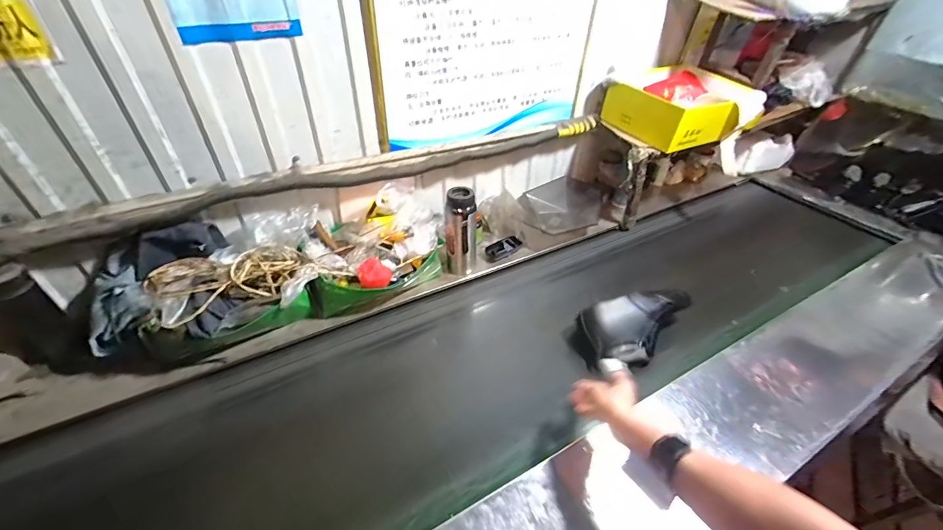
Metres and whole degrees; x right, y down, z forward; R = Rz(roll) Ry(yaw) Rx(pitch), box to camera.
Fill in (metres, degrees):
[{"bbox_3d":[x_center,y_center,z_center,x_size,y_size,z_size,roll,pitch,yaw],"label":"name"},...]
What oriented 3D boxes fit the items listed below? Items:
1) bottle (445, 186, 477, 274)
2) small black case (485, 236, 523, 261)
[{"bbox_3d":[-0.026,-0.077,0.974,0.076,0.213,0.059,1,41,-2],"label":"bottle"},{"bbox_3d":[0.087,-0.048,1.075,0.103,0.026,0.040,-26,49,-29],"label":"small black case"}]

